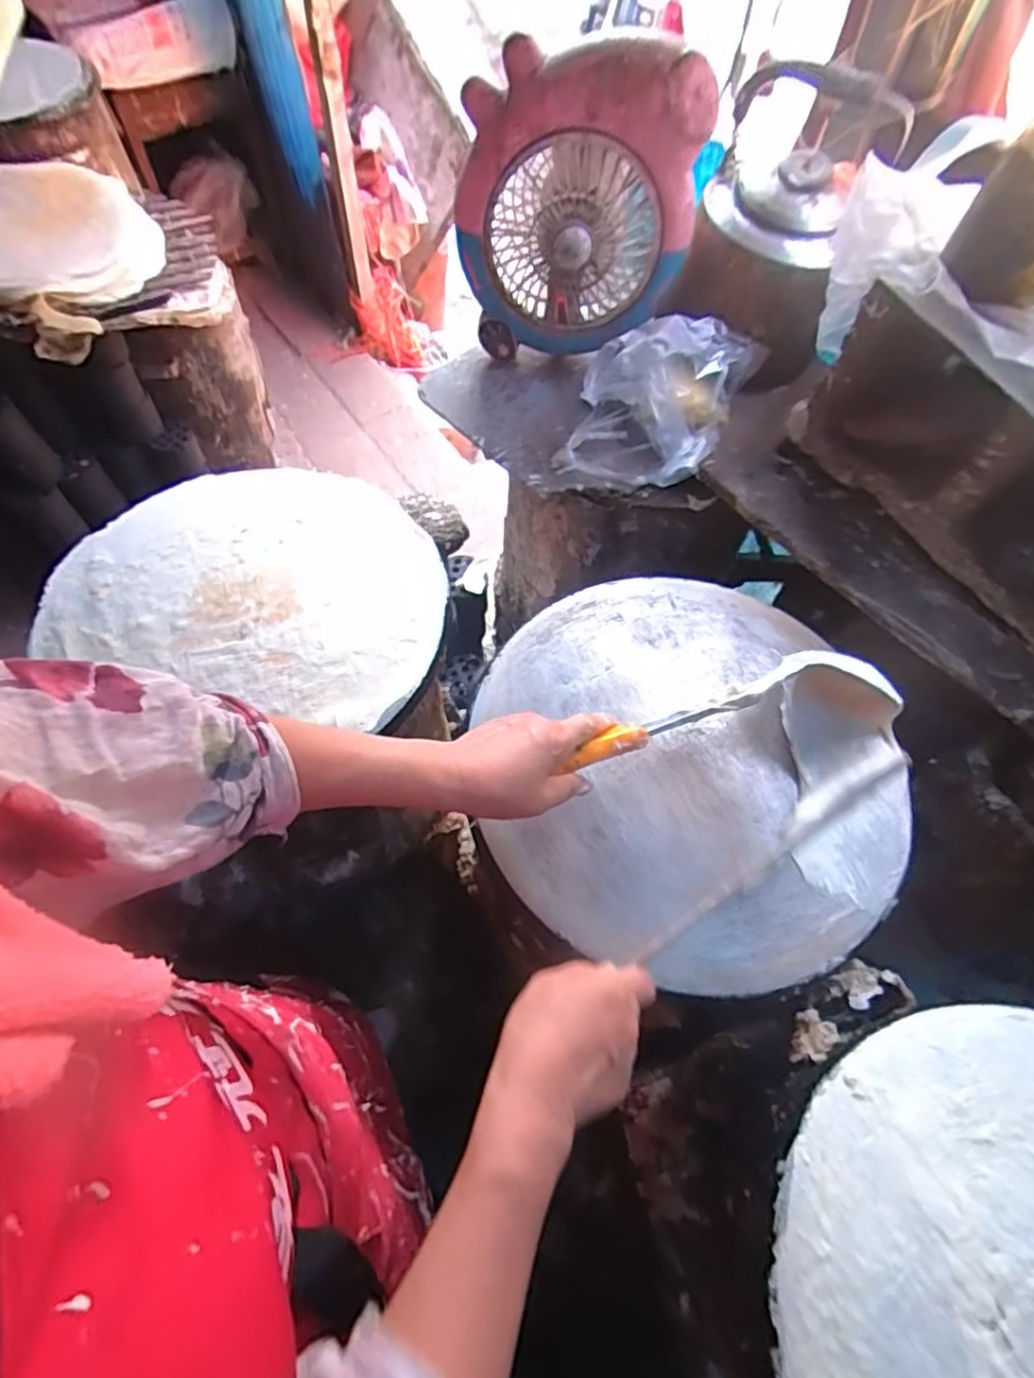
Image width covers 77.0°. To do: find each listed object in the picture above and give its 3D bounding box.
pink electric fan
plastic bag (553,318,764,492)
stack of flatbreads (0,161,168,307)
[{"bbox_3d":[0.060,-0.518,0.699,0.242,0.260,0.114,-2,60,-5],"label":"pink electric fan"},{"bbox_3d":[0.161,-0.332,0.727,0.163,0.128,0.186,24,62,10],"label":"plastic bag"},{"bbox_3d":[-0.861,-0.837,1.208,0.358,0.114,0.318,-26,66,-14],"label":"stack of flatbreads"}]

